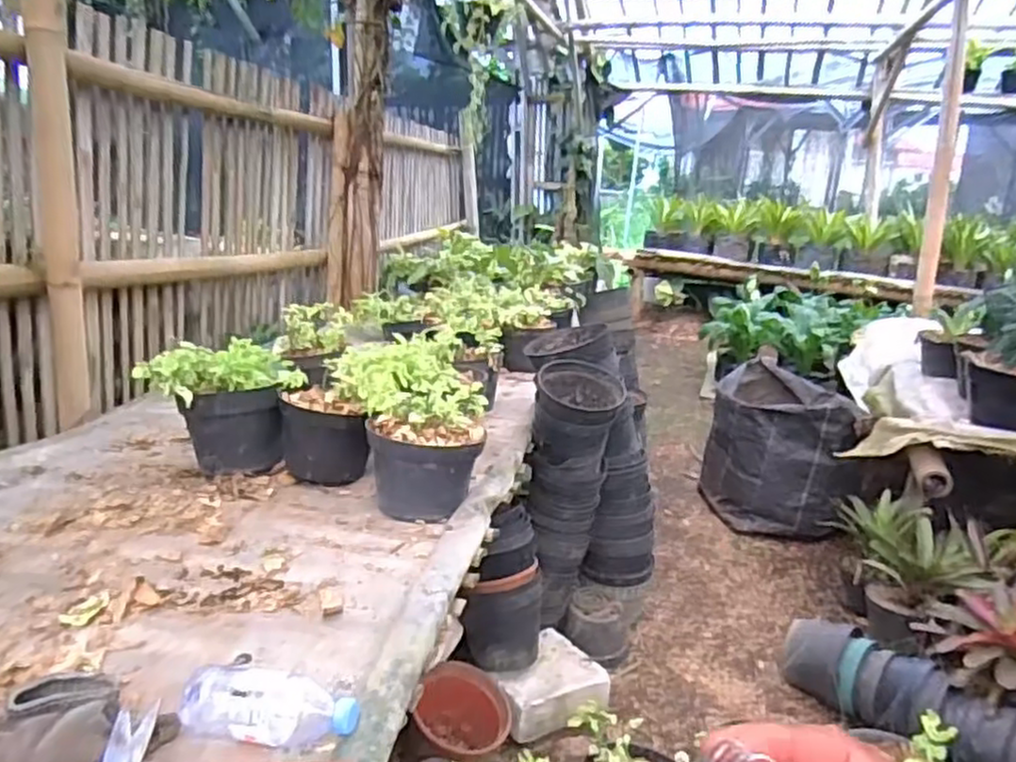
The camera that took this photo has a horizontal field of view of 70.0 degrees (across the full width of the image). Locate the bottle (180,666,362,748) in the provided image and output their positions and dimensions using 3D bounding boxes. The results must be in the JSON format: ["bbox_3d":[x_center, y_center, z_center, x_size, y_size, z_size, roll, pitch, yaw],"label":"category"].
[{"bbox_3d":[-0.196,0.273,0.602,0.147,0.057,0.050,4,18,1],"label":"bottle"}]

